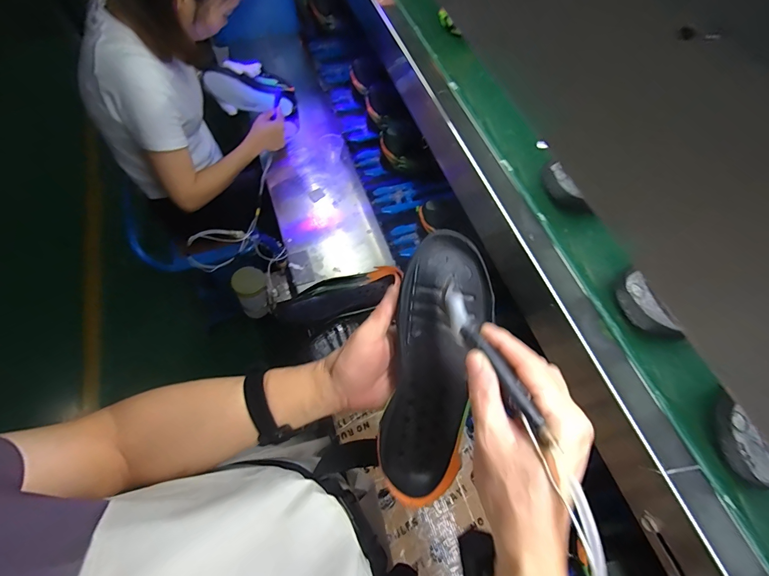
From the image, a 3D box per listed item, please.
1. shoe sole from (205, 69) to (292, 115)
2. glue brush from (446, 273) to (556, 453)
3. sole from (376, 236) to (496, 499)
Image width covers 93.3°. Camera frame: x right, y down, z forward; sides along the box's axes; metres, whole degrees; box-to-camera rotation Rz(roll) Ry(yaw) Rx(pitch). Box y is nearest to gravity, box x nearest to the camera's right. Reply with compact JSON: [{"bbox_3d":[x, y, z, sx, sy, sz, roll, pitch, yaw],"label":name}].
[{"bbox_3d":[-0.375,-0.526,1.007,0.225,0.075,0.042,7,59,-27],"label":"shoe sole"},{"bbox_3d":[0.077,0.050,0.277,0.018,0.021,0.154,-15,40,-10],"label":"glue brush"},{"bbox_3d":[0.051,0.072,0.352,0.085,0.049,0.243,9,91,2],"label":"sole"}]

